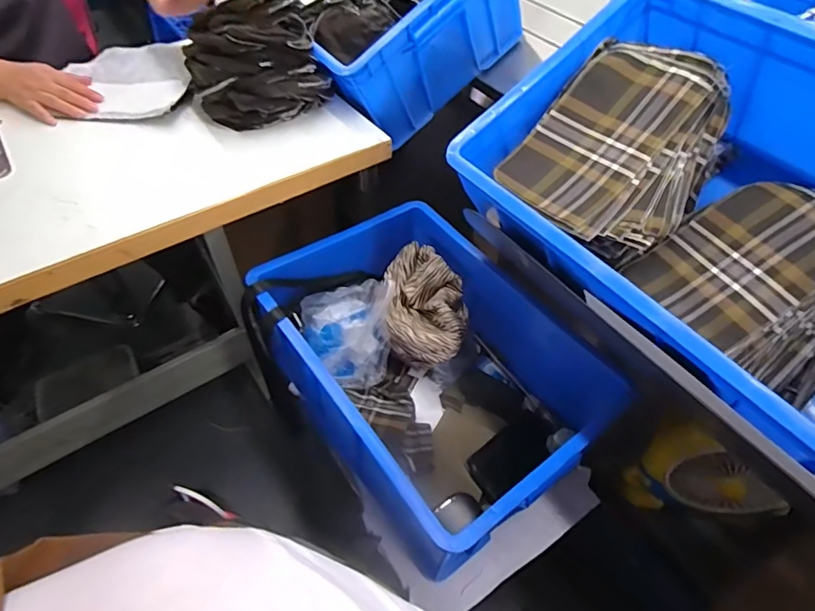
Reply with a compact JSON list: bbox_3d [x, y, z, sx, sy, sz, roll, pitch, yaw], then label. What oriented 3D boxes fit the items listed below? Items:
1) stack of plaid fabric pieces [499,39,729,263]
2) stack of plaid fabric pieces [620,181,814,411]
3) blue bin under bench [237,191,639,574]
[{"bbox_3d":[0.273,-0.197,0.640,0.217,0.110,0.285,37,85,28],"label":"stack of plaid fabric pieces"},{"bbox_3d":[0.434,-0.026,0.595,0.216,0.120,0.222,-44,57,1],"label":"stack of plaid fabric pieces"},{"bbox_3d":[0.033,0.085,0.819,0.392,0.188,0.507,-31,58,-24],"label":"blue bin under bench"}]

